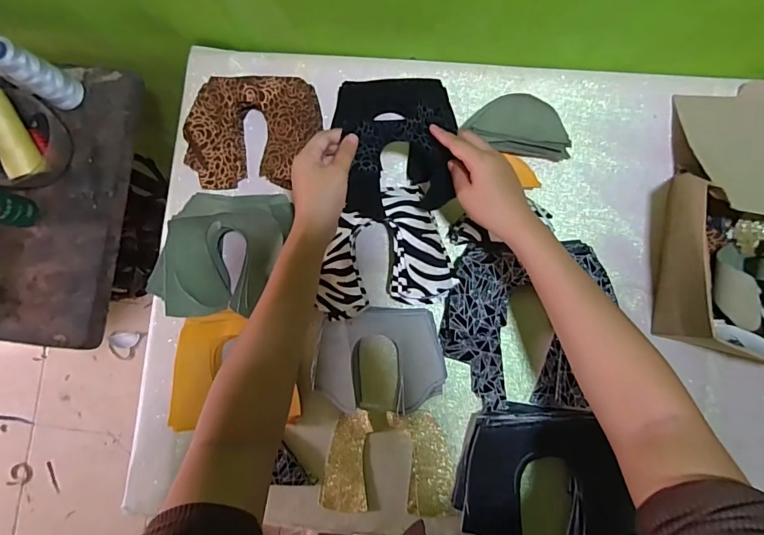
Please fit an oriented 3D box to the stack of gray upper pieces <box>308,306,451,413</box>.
[{"bbox_3d":[-0.004,0.112,0.519,0.155,0.022,0.119,-2,84,3],"label":"stack of gray upper pieces"}]

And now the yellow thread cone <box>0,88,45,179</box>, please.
[{"bbox_3d":[-0.469,-0.170,0.533,0.038,0.038,0.114,-19,100,1],"label":"yellow thread cone"}]

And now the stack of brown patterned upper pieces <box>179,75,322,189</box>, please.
[{"bbox_3d":[-0.165,-0.173,0.546,0.172,0.040,0.142,-1,84,3],"label":"stack of brown patterned upper pieces"}]

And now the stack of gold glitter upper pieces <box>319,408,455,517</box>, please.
[{"bbox_3d":[0.005,0.238,0.516,0.157,0.009,0.117,0,84,3],"label":"stack of gold glitter upper pieces"}]

